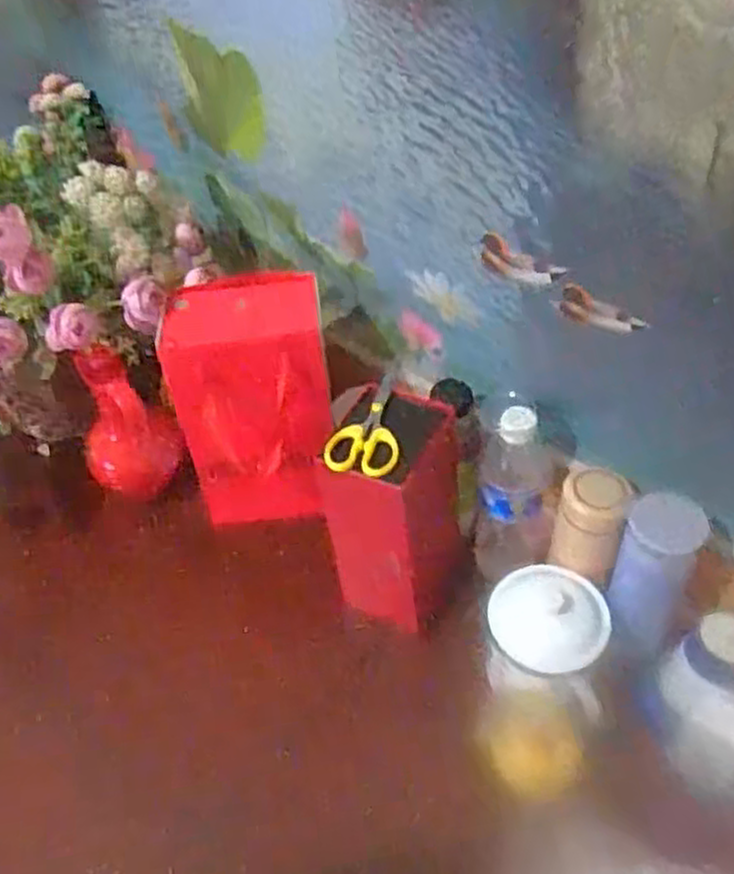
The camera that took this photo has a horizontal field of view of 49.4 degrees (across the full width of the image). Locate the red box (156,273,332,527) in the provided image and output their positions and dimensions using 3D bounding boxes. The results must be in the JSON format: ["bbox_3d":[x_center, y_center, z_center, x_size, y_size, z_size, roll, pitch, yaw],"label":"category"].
[{"bbox_3d":[-0.113,-0.034,0.844,0.152,0.254,0.112,-1,47,3],"label":"red box"}]

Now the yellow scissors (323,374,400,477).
[{"bbox_3d":[0.002,-0.010,0.702,0.061,0.016,0.106,7,48,10],"label":"yellow scissors"}]

